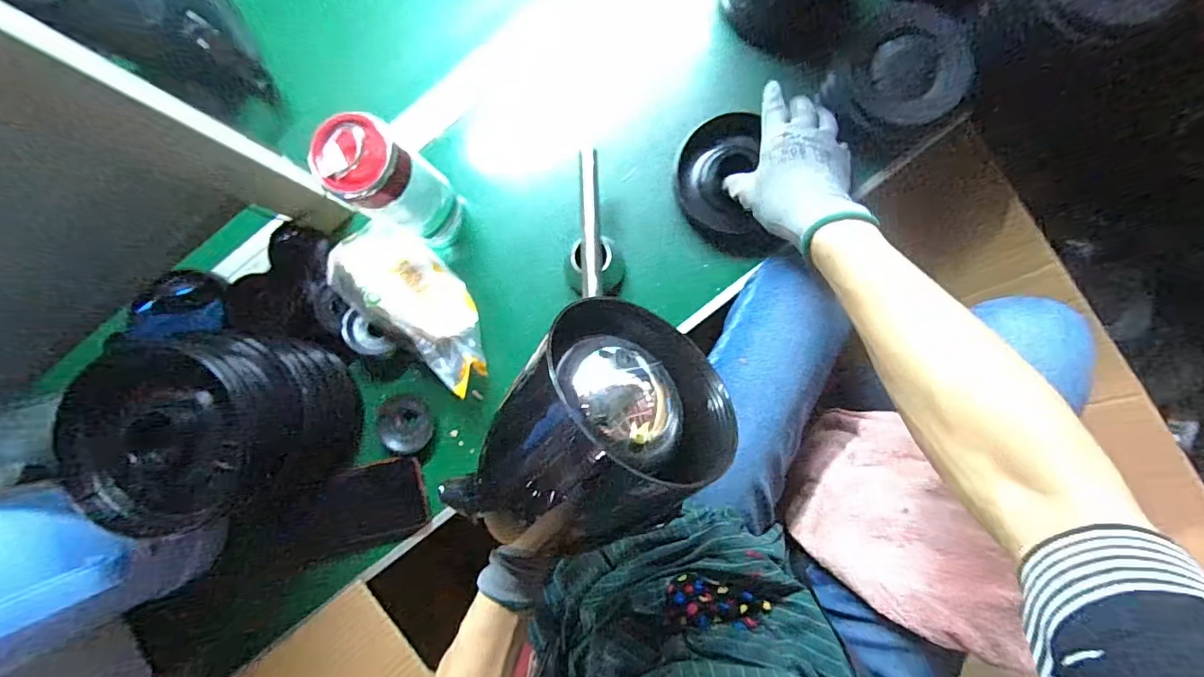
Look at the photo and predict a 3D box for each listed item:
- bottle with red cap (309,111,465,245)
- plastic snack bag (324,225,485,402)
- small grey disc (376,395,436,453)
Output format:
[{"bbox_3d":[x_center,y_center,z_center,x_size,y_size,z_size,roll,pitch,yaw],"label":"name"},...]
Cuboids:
[{"bbox_3d":[-0.179,-0.133,0.461,0.054,0.180,0.064,37,91,6],"label":"bottle with red cap"},{"bbox_3d":[-0.183,-0.034,0.517,0.191,0.059,0.091,41,91,5],"label":"plastic snack bag"},{"bbox_3d":[-0.207,0.088,0.534,0.062,0.012,0.055,21,89,6],"label":"small grey disc"}]

